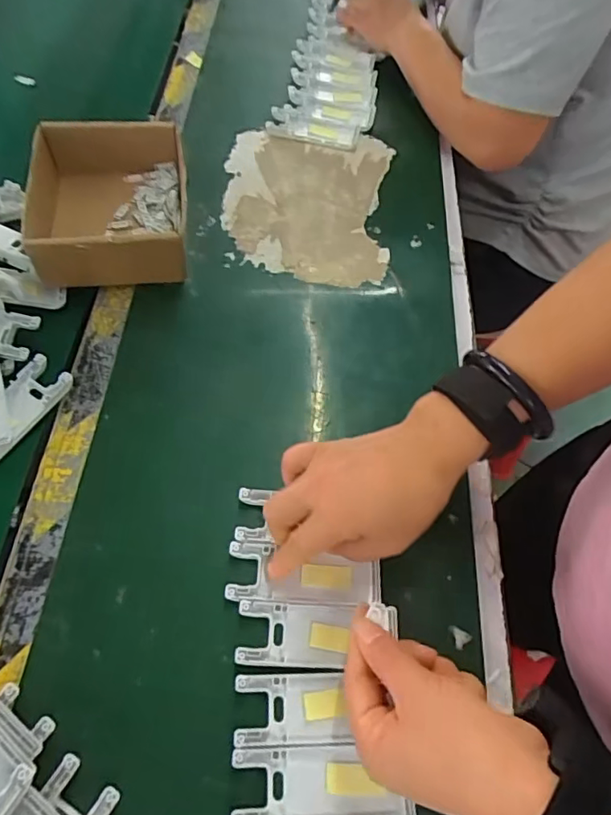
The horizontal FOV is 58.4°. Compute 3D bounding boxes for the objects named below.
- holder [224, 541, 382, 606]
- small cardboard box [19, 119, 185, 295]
[{"bbox_3d":[-0.001,0.118,0.383,0.105,0.009,0.038,7,59,-4],"label":"holder"},{"bbox_3d":[-0.182,-0.196,0.521,0.131,0.058,0.170,-7,60,-9],"label":"small cardboard box"}]

